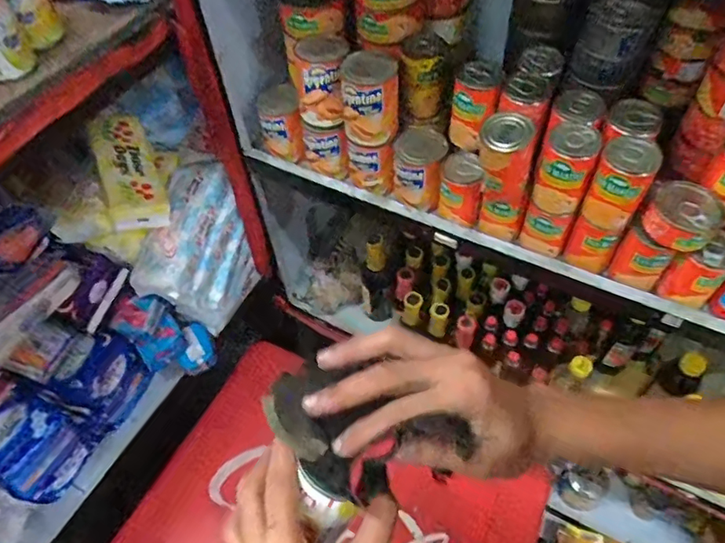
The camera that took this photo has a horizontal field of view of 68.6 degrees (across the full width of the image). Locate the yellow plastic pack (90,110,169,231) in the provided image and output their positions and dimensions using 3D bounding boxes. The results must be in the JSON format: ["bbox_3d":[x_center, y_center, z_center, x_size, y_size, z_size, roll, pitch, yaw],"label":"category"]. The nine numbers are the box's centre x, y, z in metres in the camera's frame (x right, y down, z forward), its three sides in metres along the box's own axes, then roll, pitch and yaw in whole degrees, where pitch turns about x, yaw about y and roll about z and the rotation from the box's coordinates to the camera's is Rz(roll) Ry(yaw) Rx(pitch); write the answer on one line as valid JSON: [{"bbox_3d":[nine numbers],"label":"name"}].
[{"bbox_3d":[-0.360,-0.161,0.811,0.082,0.057,0.225,-23,55,-14],"label":"yellow plastic pack"}]

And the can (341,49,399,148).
[{"bbox_3d":[0.009,-0.205,0.632,0.064,0.088,0.064,-1,53,2],"label":"can"}]

